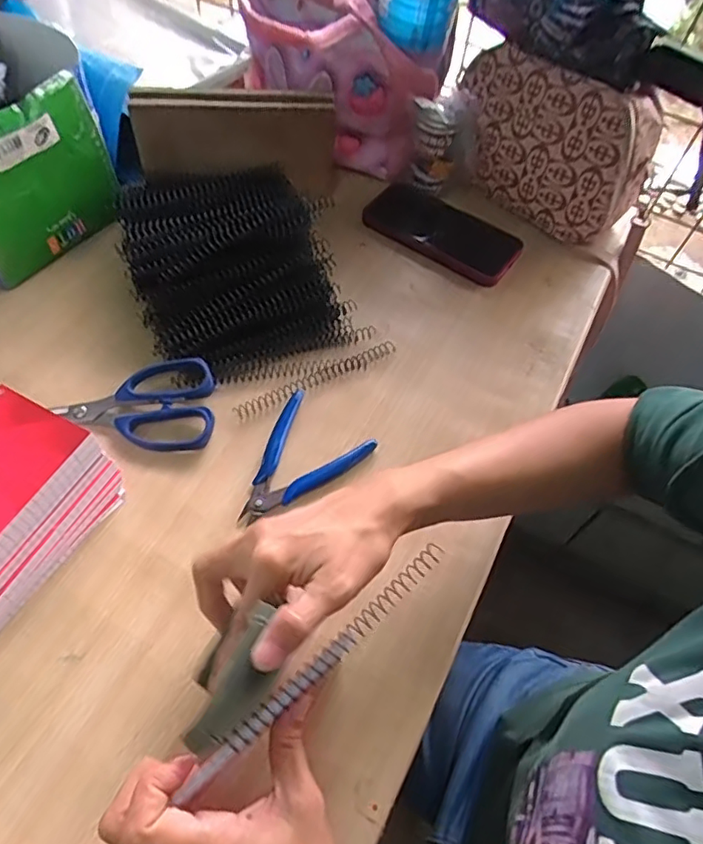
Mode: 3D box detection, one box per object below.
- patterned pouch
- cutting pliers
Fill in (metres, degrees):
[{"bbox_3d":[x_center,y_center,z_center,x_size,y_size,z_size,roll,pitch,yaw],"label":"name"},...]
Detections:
[{"bbox_3d":[0.200,-0.283,0.597,0.198,0.149,0.058,31,54,14],"label":"patterned pouch"},{"bbox_3d":[-0.049,0.031,0.466,0.082,0.011,0.116,37,62,18],"label":"cutting pliers"}]

